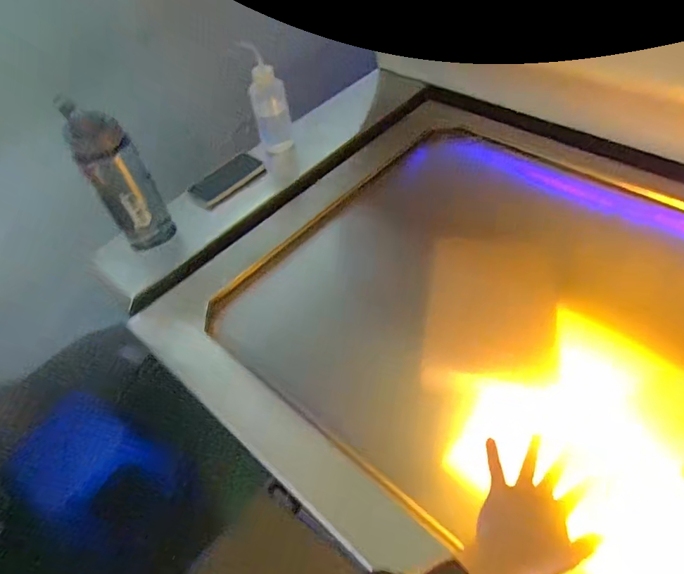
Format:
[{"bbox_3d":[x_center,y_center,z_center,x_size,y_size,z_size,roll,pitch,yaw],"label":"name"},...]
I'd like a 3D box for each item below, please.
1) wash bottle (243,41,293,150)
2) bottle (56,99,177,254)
[{"bbox_3d":[-0.147,-0.375,0.903,0.077,0.207,0.063,-9,52,-2],"label":"wash bottle"},{"bbox_3d":[-0.386,-0.186,0.747,0.101,0.245,0.091,33,62,27],"label":"bottle"}]

